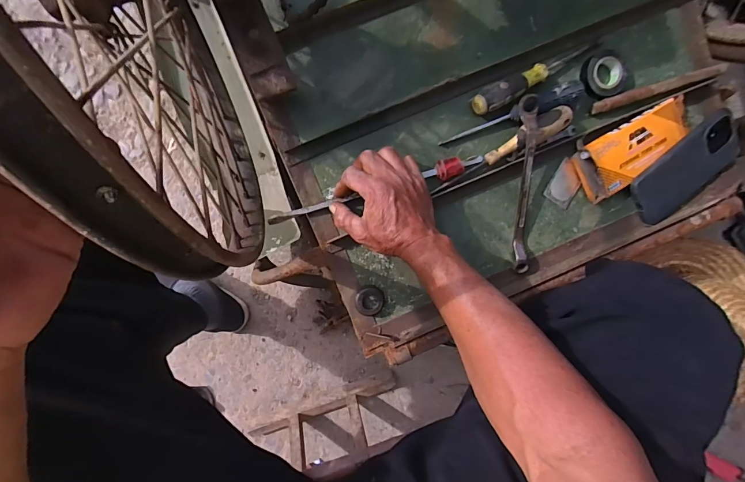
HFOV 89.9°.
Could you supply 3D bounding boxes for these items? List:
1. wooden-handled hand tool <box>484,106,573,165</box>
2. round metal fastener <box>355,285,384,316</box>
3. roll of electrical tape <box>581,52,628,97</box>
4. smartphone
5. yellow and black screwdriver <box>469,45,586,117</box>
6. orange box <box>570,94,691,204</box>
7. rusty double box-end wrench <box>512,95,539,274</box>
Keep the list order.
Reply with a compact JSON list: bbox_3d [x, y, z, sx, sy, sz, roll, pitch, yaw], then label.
[{"bbox_3d":[0.195,-0.132,0.474,0.112,0.034,0.028,-29,87,-3],"label":"wooden-handled hand tool"},{"bbox_3d":[-0.004,0.079,0.490,0.036,0.014,0.039,0,86,-1],"label":"round metal fastener"},{"bbox_3d":[0.302,-0.217,0.487,0.055,0.015,0.056,0,86,-1],"label":"roll of electrical tape"},{"bbox_3d":[0.428,-0.096,0.504,0.173,0.015,0.085,-36,116,-5],"label":"smartphone"},{"bbox_3d":[0.203,-0.206,0.472,0.170,0.026,0.029,-26,87,-3],"label":"yellow and black screwdriver"},{"bbox_3d":[0.348,-0.124,0.494,0.158,0.027,0.074,-32,87,-3],"label":"orange box"},{"bbox_3d":[0.196,-0.067,0.479,0.021,0.019,0.222,-3,106,-1],"label":"rusty double box-end wrench"}]

